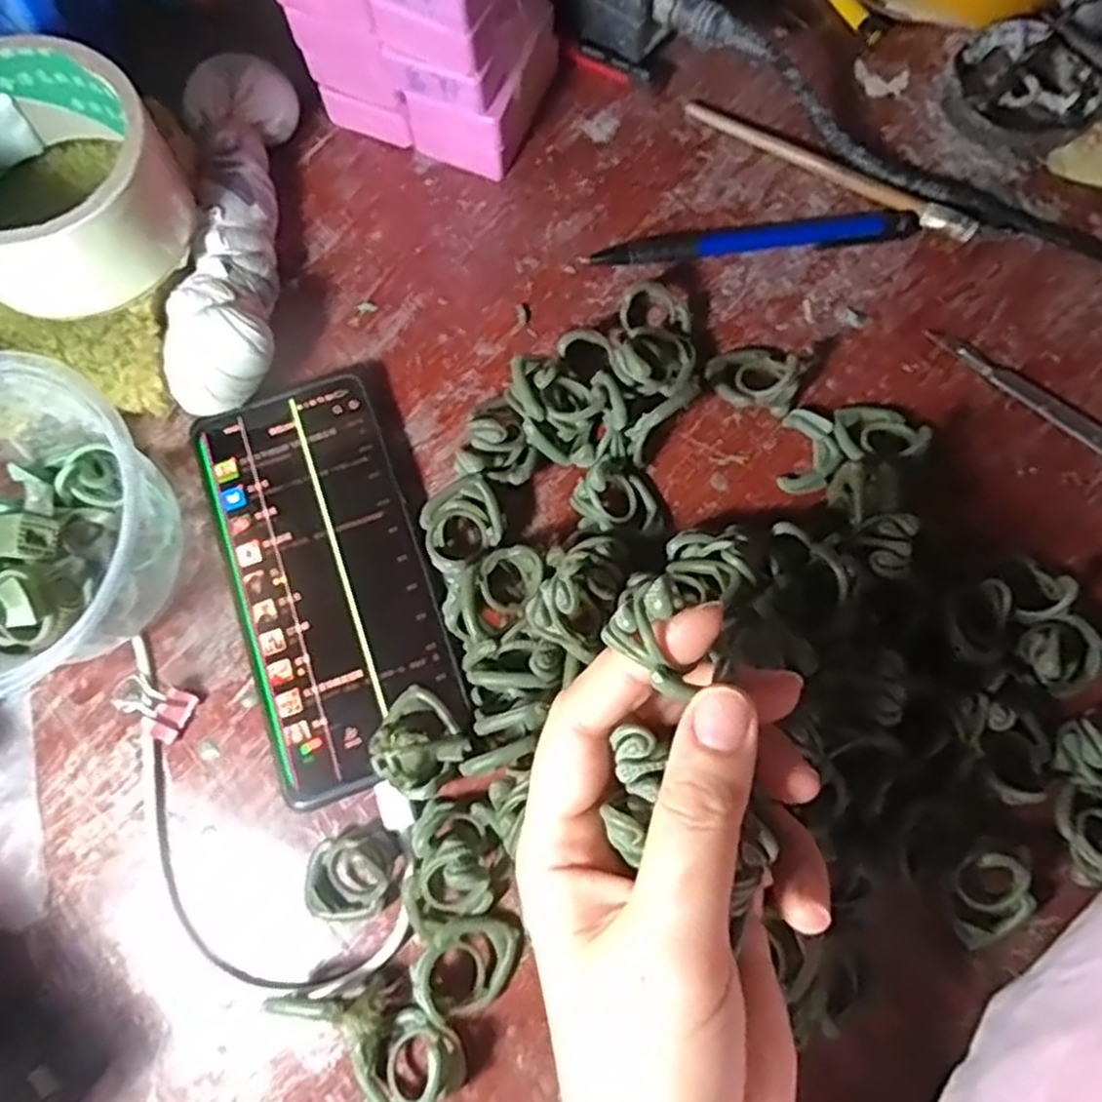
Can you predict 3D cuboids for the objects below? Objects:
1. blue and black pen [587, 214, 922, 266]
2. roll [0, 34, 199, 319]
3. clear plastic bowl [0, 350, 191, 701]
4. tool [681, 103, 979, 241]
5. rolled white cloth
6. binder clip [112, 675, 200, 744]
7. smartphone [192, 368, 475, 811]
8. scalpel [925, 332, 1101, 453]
[{"bbox_3d":[0.089,-0.139,0.336,0.147,0.008,0.015,-7,77,-1],"label":"blue and black pen"},{"bbox_3d":[-0.184,-0.137,0.281,0.082,0.050,0.081,0,76,0],"label":"roll"},{"bbox_3d":[-0.198,-0.002,0.275,0.102,0.069,0.111,0,76,0],"label":"clear plastic bowl"},{"bbox_3d":[0.124,-0.172,0.340,0.137,0.008,0.008,30,79,7],"label":"tool"},{"bbox_3d":[-0.133,-0.135,0.321,0.039,0.040,0.159,-3,76,0],"label":"rolled white cloth"},{"bbox_3d":[-0.153,0.058,0.291,0.033,0.010,0.019,31,79,7],"label":"binder clip"},{"bbox_3d":[-0.087,0.009,0.300,0.076,0.013,0.158,-19,77,-4],"label":"smartphone"},{"bbox_3d":[0.217,-0.056,0.316,0.130,0.004,0.013,38,80,9],"label":"scalpel"}]

